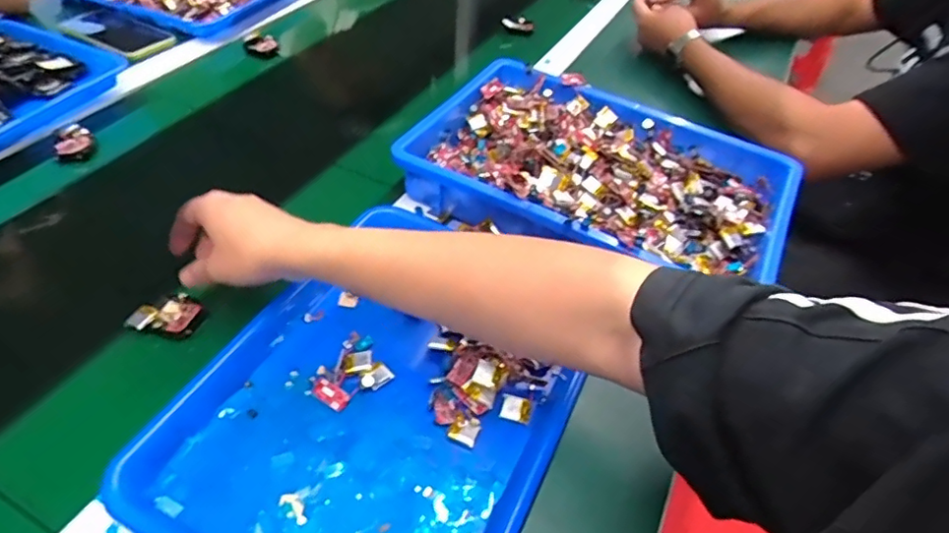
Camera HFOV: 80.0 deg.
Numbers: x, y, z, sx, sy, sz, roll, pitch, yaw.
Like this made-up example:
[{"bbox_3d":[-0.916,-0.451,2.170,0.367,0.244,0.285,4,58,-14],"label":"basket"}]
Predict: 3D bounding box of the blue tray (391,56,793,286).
[{"bbox_3d":[0.127,-0.097,0.598,0.369,0.060,0.237,26,49,16],"label":"blue tray"}]

